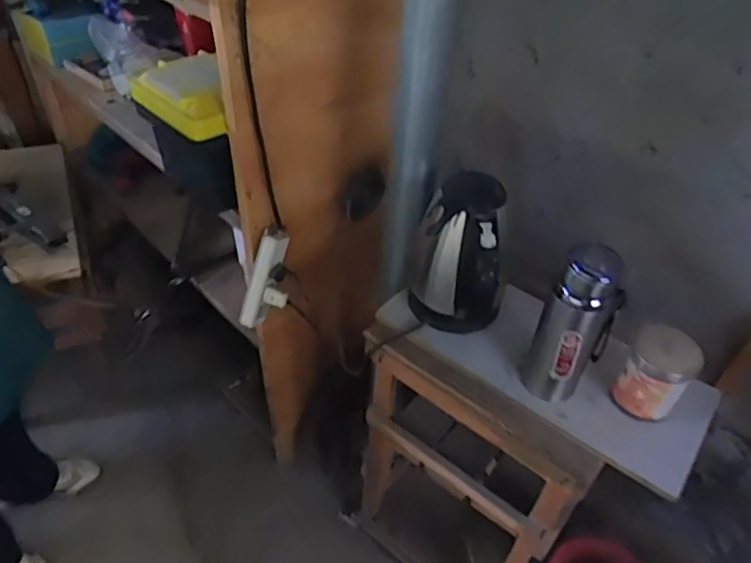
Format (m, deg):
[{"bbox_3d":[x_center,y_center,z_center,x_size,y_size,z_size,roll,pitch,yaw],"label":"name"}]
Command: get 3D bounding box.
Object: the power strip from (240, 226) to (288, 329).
[{"bbox_3d":[-0.203,-0.007,1.011,0.033,0.192,0.037,28,17,24],"label":"power strip"}]

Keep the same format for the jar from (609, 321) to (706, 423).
[{"bbox_3d":[0.390,0.131,0.780,0.085,0.124,0.073,31,47,27],"label":"jar"}]

